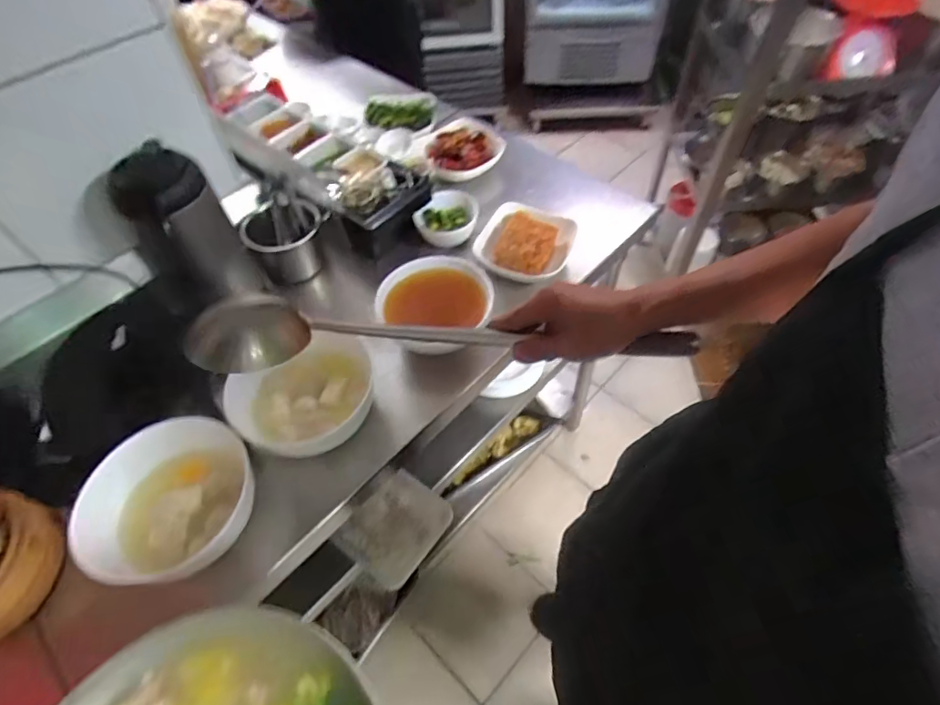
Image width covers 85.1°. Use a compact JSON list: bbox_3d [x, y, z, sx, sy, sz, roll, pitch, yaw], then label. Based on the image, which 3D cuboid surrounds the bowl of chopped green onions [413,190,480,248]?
[{"bbox_3d":[-0.040,-0.230,0.877,0.106,0.051,0.103,-1,54,2],"label":"bowl of chopped green onions"}]

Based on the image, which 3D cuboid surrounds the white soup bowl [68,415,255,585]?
[{"bbox_3d":[-0.336,0.170,0.583,0.157,0.073,0.186,27,60,21],"label":"white soup bowl"}]

